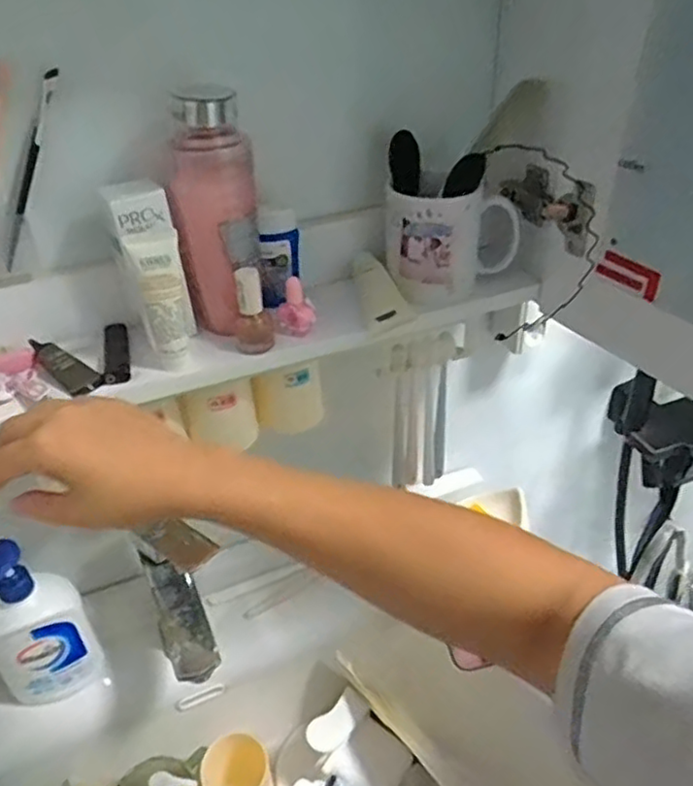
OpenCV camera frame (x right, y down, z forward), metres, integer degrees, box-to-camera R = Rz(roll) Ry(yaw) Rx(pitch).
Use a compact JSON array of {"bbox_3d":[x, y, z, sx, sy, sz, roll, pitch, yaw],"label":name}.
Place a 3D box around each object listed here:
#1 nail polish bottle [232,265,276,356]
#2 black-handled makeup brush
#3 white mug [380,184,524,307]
[{"bbox_3d":[-0.074,-0.065,0.519,0.032,0.067,0.026,-6,36,-5],"label":"nail polish bottle"},{"bbox_3d":[-0.229,-0.161,0.484,0.008,0.144,0.011,5,22,-45],"label":"black-handled makeup brush"},{"bbox_3d":[0.087,-0.138,0.583,0.103,0.089,0.072,-23,40,-27],"label":"white mug"}]

